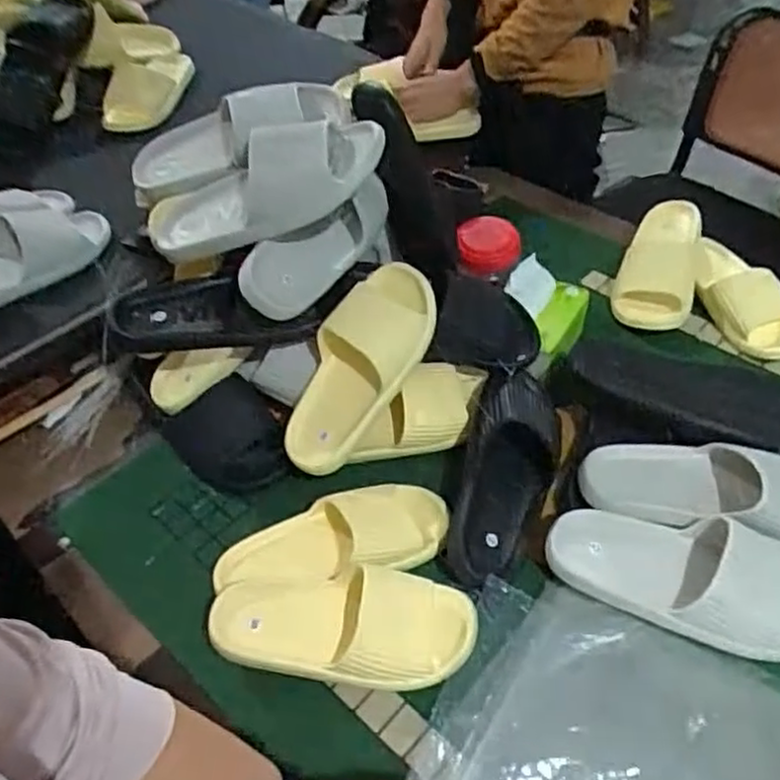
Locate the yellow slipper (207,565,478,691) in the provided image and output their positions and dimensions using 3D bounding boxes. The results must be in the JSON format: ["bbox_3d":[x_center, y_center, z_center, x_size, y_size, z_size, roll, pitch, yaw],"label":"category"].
[{"bbox_3d":[-0.046,0.235,0.704,0.258,0.062,0.105,-3,50,1],"label":"yellow slipper"}]

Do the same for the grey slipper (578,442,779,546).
[{"bbox_3d":[0.354,0.109,0.776,0.286,0.058,0.106,11,52,13],"label":"grey slipper"}]

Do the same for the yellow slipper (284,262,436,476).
[{"bbox_3d":[-0.034,-0.022,0.810,0.105,0.062,0.260,32,94,27],"label":"yellow slipper"}]

